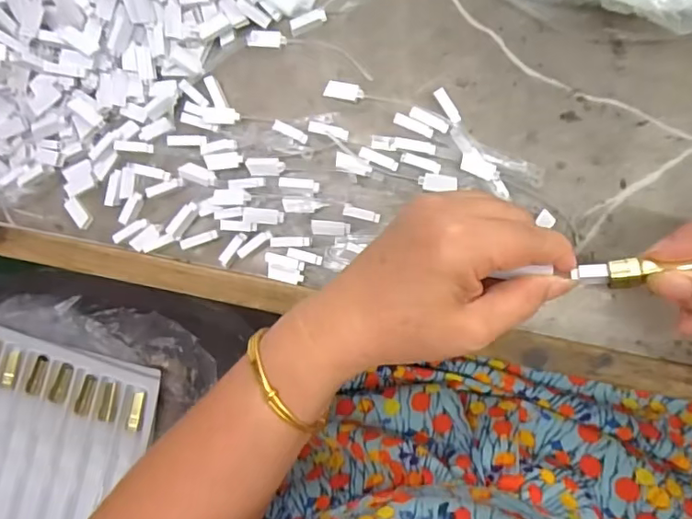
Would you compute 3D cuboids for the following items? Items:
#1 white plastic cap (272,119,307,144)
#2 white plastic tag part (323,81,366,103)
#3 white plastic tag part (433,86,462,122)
[{"bbox_3d":[-0.036,-0.083,0.354,0.023,0.005,0.007,26,94,-7],"label":"white plastic cap"},{"bbox_3d":[-0.001,-0.108,0.355,0.025,0.009,0.011,15,93,10],"label":"white plastic tag part"},{"bbox_3d":[0.063,-0.095,0.337,0.007,0.004,0.024,-32,85,8],"label":"white plastic tag part"}]

